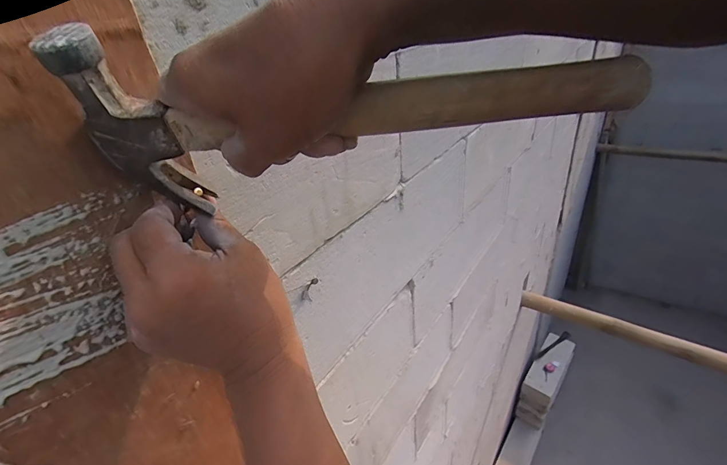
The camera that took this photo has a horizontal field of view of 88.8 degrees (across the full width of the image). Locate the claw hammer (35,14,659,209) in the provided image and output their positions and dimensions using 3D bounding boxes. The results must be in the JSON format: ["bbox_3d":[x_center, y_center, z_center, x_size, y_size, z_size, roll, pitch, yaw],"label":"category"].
[{"bbox_3d":[-0.001,-0.070,0.220,0.309,0.111,0.048,-4,32,2],"label":"claw hammer"}]

